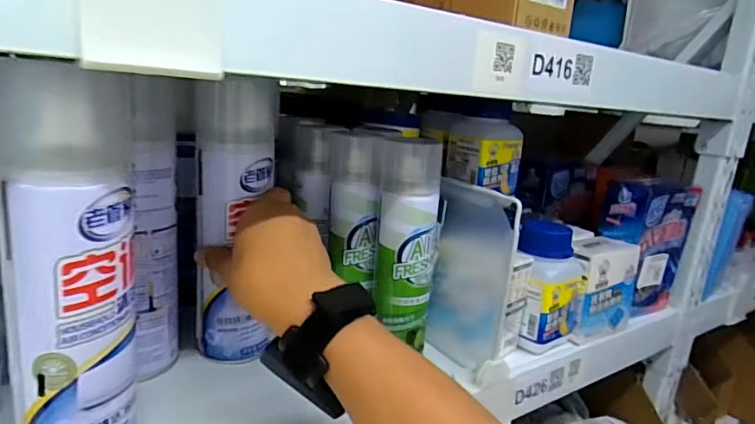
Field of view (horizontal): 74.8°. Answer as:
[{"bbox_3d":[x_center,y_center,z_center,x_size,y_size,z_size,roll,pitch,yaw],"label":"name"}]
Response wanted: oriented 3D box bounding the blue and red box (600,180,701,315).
[{"bbox_3d":[0.333,0.041,0.612,0.119,0.159,0.053,-2,16,-28],"label":"blue and red box"}]

